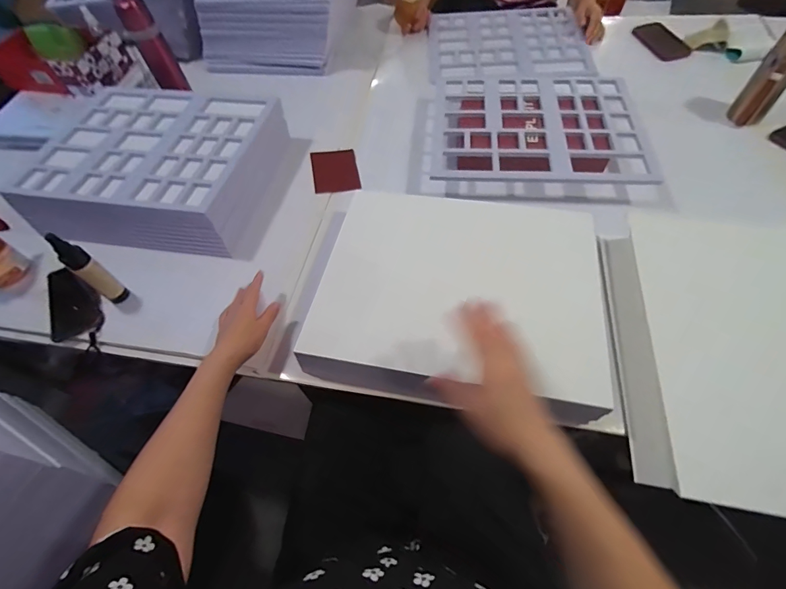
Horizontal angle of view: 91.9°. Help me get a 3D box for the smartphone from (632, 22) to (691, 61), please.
[{"bbox_3d":[0.731,-0.689,1.031,0.087,0.014,0.164,-14,58,-4],"label":"smartphone"}]

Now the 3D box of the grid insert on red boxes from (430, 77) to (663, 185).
[{"bbox_3d":[0.308,-0.361,0.804,0.411,0.018,0.343,4,59,7],"label":"grid insert on red boxes"}]

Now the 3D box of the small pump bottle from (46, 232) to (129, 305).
[{"bbox_3d":[-0.489,-0.042,0.607,0.031,0.158,0.034,29,65,20],"label":"small pump bottle"}]

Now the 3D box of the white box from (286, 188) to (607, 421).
[{"bbox_3d":[0.108,-0.012,0.609,0.433,0.049,0.376,9,60,10],"label":"white box"}]

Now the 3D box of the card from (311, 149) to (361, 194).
[{"bbox_3d":[-0.130,-0.281,0.855,0.099,0.009,0.136,-6,60,-12],"label":"card"}]

